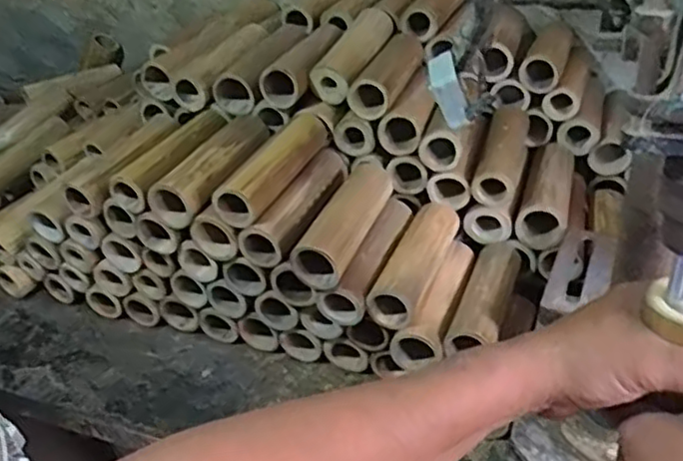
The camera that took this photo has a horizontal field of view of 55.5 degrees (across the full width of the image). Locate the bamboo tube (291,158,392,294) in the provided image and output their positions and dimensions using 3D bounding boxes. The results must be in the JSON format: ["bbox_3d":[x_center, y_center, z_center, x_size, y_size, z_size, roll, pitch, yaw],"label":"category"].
[{"bbox_3d":[0.010,-0.017,0.722,0.057,0.054,0.192,11,39,23],"label":"bamboo tube"}]

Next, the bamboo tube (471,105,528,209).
[{"bbox_3d":[0.203,-0.101,0.822,0.051,0.045,0.183,7,37,19],"label":"bamboo tube"}]

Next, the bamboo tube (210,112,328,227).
[{"bbox_3d":[-0.075,-0.075,0.745,0.050,0.047,0.186,12,39,25],"label":"bamboo tube"}]

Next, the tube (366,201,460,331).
[{"bbox_3d":[0.086,0.032,0.731,0.052,0.047,0.180,11,39,24],"label":"tube"}]

